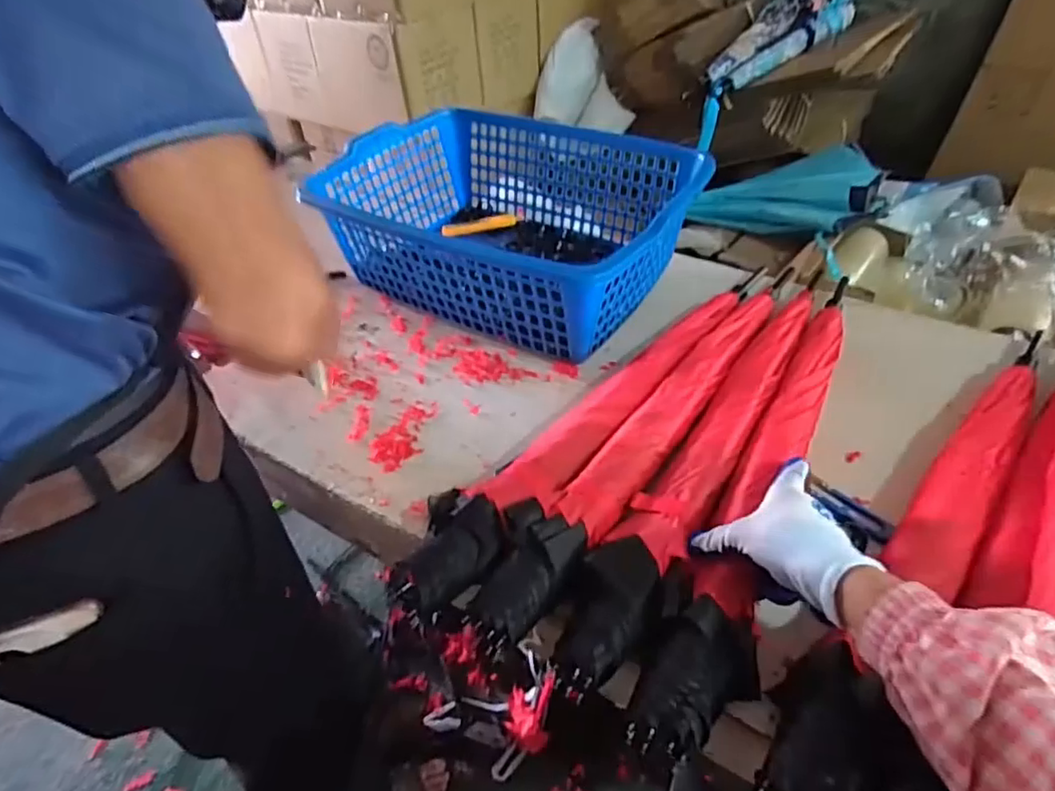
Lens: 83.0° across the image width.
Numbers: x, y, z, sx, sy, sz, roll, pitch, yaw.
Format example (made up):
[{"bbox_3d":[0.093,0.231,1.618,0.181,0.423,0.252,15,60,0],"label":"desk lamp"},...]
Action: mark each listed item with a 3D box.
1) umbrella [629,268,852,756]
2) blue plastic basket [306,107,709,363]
[{"bbox_3d":[0.240,0.069,0.579,0.068,0.053,0.579,17,47,25],"label":"umbrella"},{"bbox_3d":[-0.024,-0.247,0.849,0.457,0.162,0.355,20,47,27],"label":"blue plastic basket"}]

